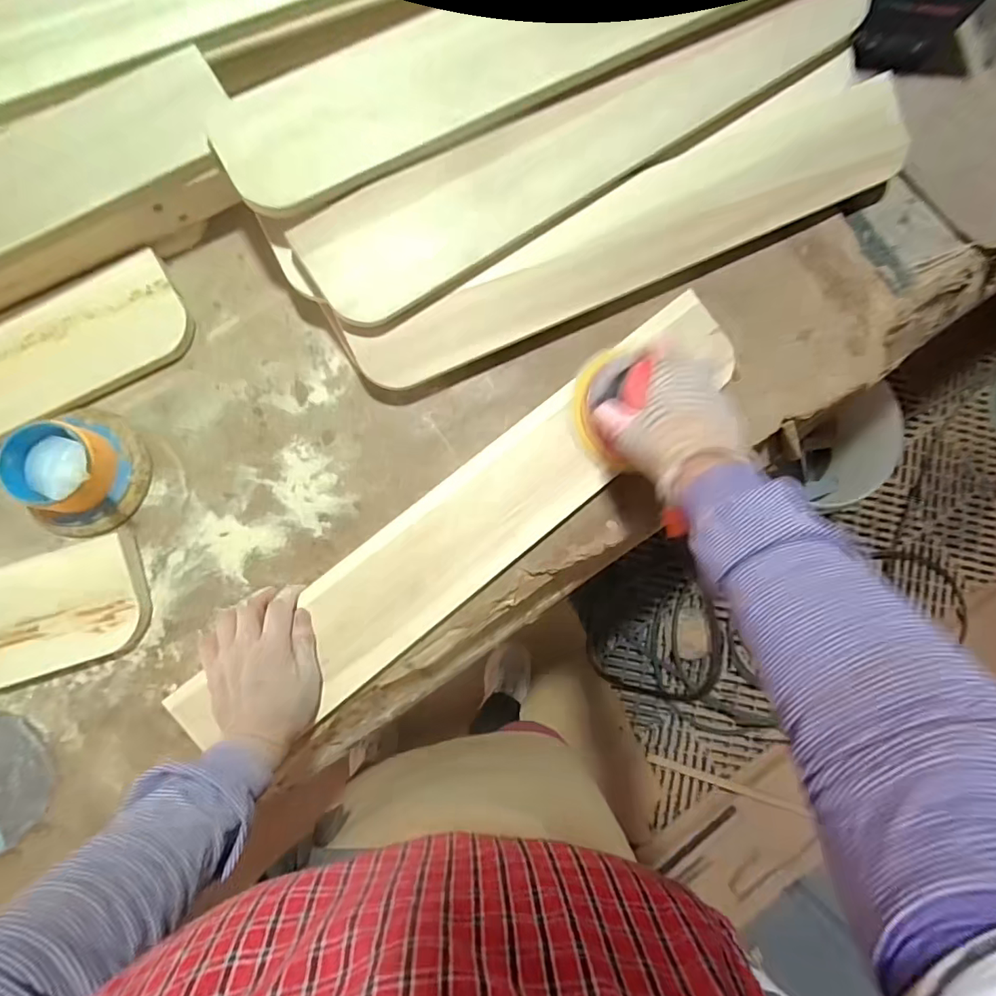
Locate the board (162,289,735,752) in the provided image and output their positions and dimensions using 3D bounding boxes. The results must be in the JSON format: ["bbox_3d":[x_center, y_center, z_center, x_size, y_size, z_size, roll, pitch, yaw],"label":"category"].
[{"bbox_3d":[-0.015,0.017,0.492,0.612,0.021,0.094,-39,88,-7],"label":"board"}]

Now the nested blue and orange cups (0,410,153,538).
[{"bbox_3d":[-0.366,-0.025,0.447,0.100,0.065,0.113,19,82,-2],"label":"nested blue and orange cups"}]

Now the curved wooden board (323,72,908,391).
[{"bbox_3d":[0.139,-0.250,0.514,0.588,0.020,0.099,-25,116,-5],"label":"curved wooden board"}]

